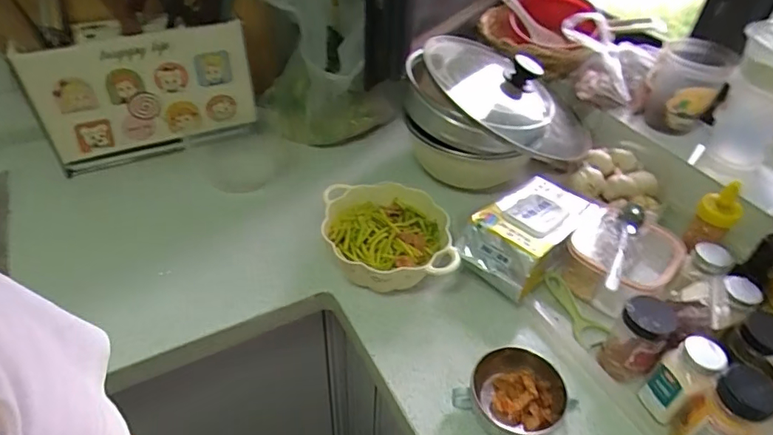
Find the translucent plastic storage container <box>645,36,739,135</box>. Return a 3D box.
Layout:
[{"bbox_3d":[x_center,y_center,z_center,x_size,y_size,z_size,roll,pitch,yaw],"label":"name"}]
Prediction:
[{"bbox_3d":[0.518,-0.219,0.875,0.120,0.147,0.109,25,46,21],"label":"translucent plastic storage container"}]

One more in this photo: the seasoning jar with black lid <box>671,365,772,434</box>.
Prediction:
[{"bbox_3d":[0.366,0.216,0.539,0.049,0.136,0.051,2,42,-2],"label":"seasoning jar with black lid"}]

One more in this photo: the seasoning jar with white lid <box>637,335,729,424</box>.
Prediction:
[{"bbox_3d":[0.346,0.195,0.587,0.053,0.126,0.053,-26,50,-29],"label":"seasoning jar with white lid"}]

